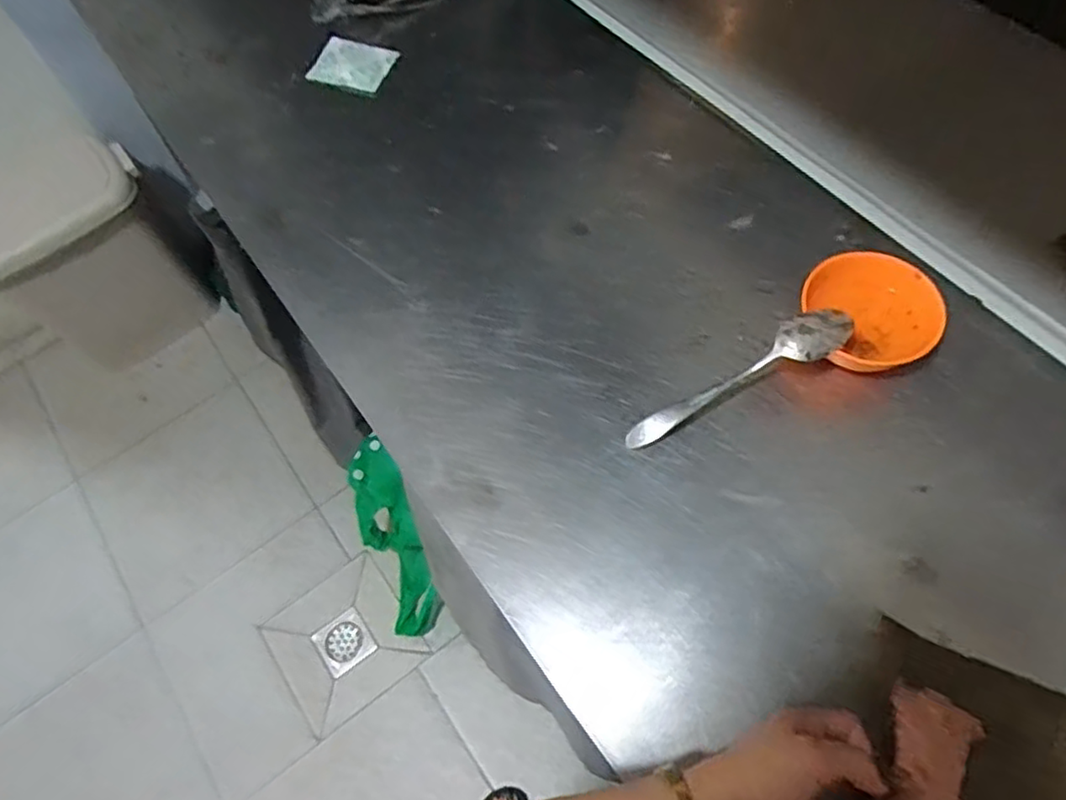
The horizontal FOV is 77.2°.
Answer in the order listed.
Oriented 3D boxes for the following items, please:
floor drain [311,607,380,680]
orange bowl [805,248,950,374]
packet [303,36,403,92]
[{"bbox_3d":[-0.361,0.465,1.283,0.099,0.011,0.103,-36,67,-13],"label":"floor drain"},{"bbox_3d":[0.272,-0.068,0.545,0.096,0.048,0.105,-36,67,-13],"label":"orange bowl"},{"bbox_3d":[-0.206,-0.383,0.761,0.085,0.012,0.064,14,73,-2],"label":"packet"}]

